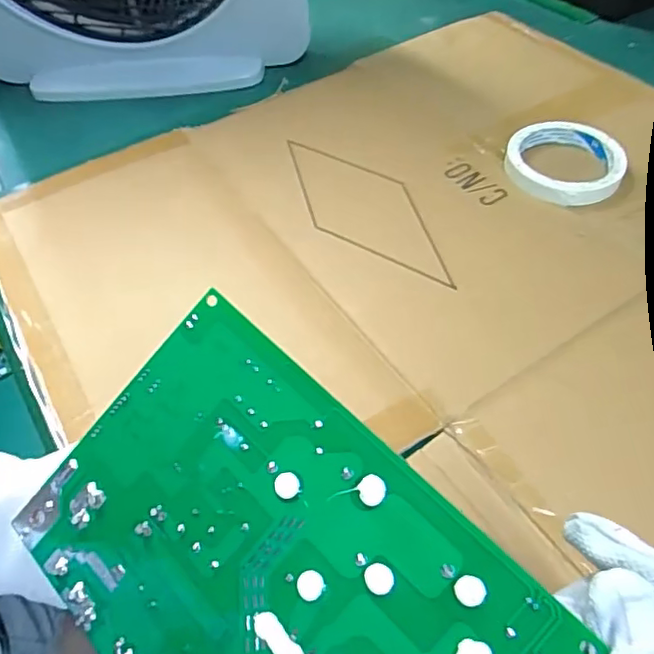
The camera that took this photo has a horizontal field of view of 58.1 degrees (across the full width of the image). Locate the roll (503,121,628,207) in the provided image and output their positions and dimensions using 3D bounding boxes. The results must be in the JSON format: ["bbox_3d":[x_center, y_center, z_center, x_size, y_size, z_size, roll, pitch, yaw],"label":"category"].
[{"bbox_3d":[0.204,-0.143,0.505,0.095,0.016,0.095,-3,51,4],"label":"roll"}]

